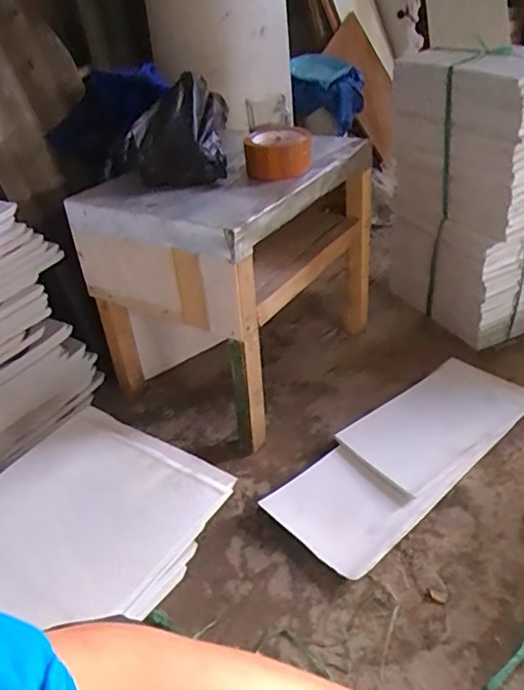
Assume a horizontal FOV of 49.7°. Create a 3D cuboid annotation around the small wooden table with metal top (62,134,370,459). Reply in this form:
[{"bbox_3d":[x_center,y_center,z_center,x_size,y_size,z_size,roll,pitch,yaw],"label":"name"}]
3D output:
[{"bbox_3d":[-0.038,-0.135,1.005,0.316,0.372,0.424,17,41,32],"label":"small wooden table with metal top"}]

